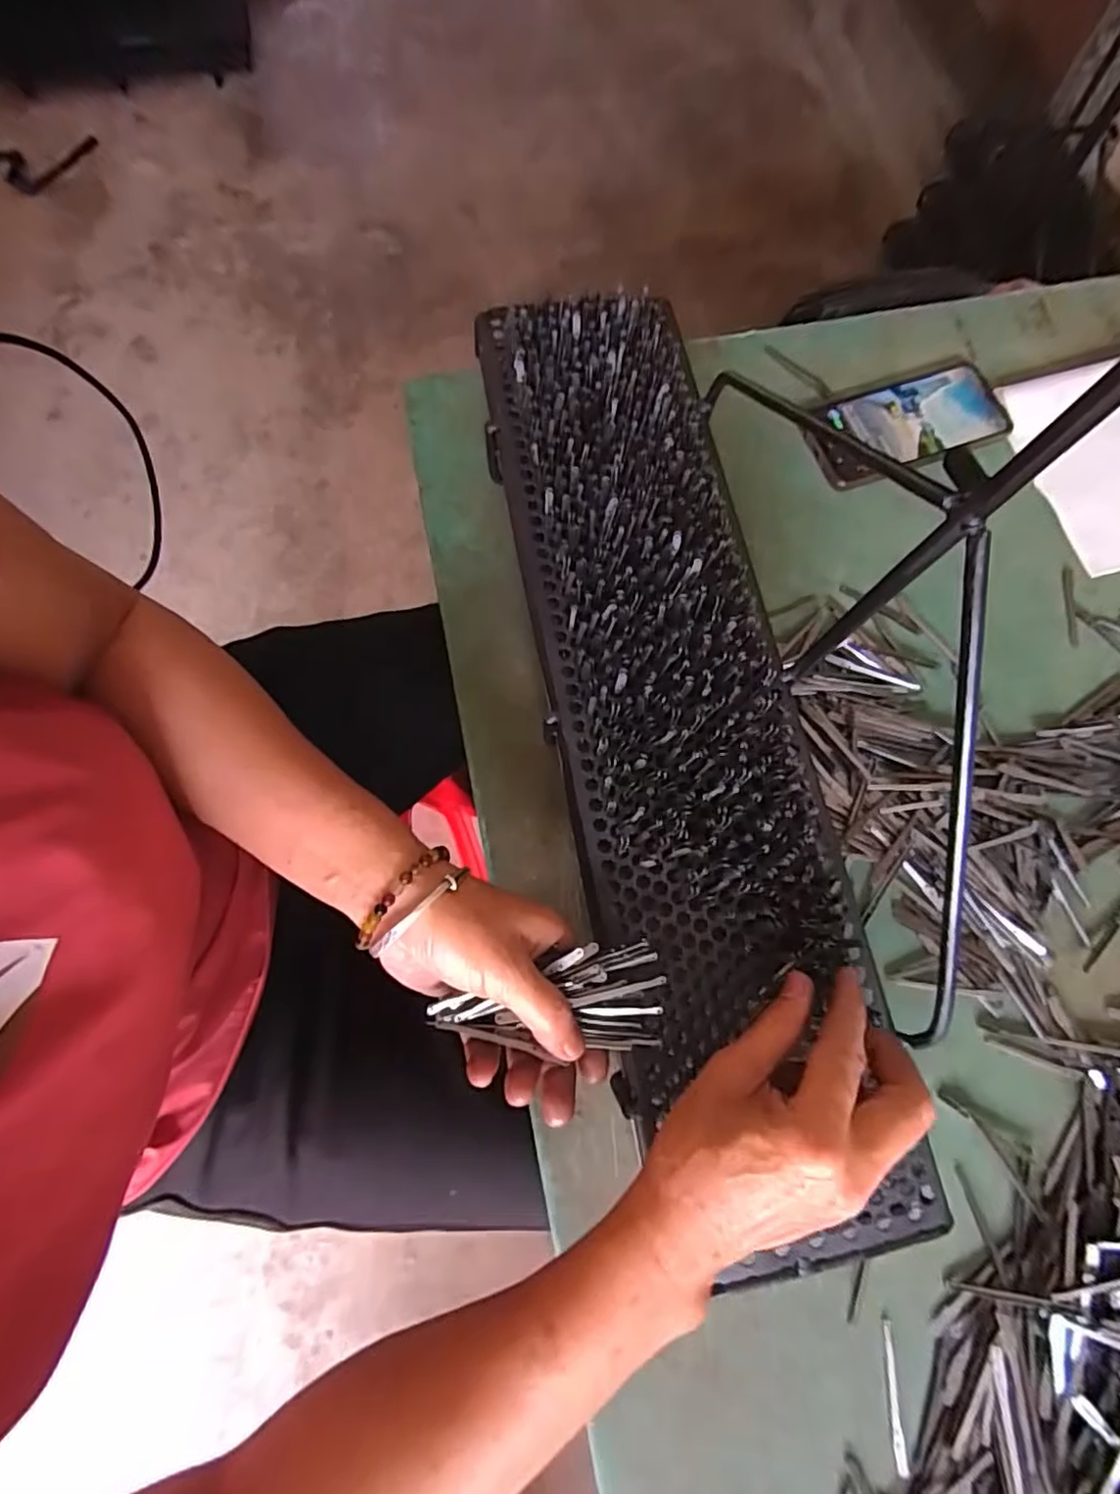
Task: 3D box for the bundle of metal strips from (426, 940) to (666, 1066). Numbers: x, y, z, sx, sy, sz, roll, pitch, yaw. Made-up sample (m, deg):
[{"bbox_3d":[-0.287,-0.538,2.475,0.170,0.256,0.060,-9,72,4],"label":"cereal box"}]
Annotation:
[{"bbox_3d":[-0.005,0.126,0.304,0.112,0.018,0.049,-3,75,-7],"label":"bundle of metal strips"}]

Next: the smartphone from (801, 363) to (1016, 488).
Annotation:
[{"bbox_3d":[0.273,-0.263,0.503,0.161,0.013,0.082,-21,76,-7],"label":"smartphone"}]

